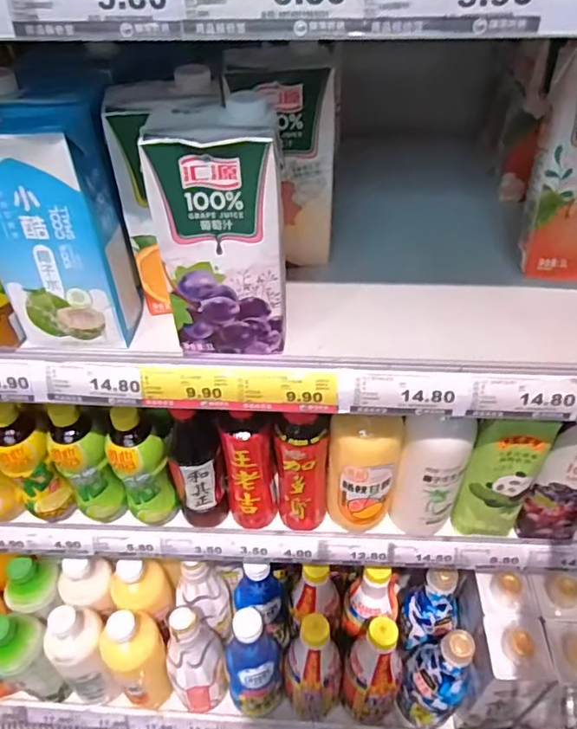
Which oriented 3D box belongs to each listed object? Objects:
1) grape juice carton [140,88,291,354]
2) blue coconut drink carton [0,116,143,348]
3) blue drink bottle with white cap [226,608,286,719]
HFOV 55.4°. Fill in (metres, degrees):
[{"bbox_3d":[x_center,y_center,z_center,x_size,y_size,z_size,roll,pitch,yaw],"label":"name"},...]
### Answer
[{"bbox_3d":[-0.051,-0.101,0.437,0.093,0.192,0.057,-1,44,0],"label":"grape juice carton"},{"bbox_3d":[-0.188,-0.109,0.443,0.090,0.191,0.061,5,45,6],"label":"blue coconut drink carton"},{"bbox_3d":[-0.052,0.452,0.826,0.082,0.247,0.070,-15,46,-14],"label":"blue drink bottle with white cap"}]

